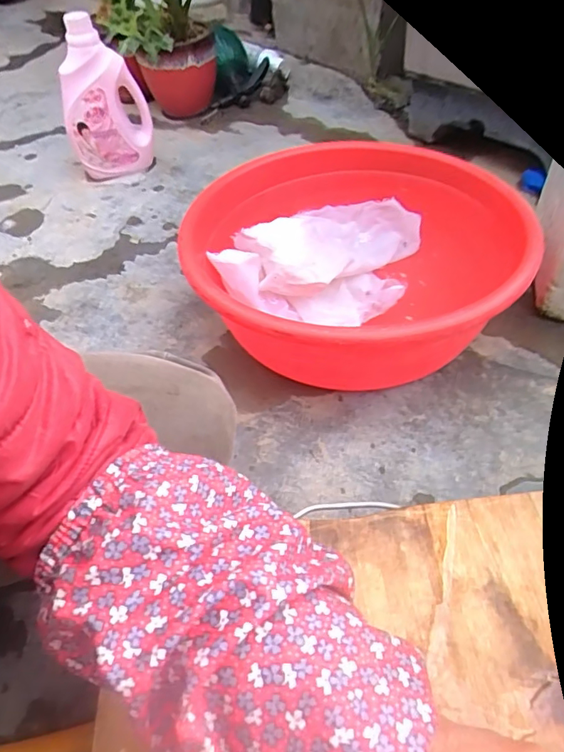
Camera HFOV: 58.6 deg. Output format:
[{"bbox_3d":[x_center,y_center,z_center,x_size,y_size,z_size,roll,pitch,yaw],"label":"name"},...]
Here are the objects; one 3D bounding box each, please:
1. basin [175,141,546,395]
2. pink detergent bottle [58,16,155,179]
[{"bbox_3d":[0.094,-0.144,0.709,0.409,0.183,0.420,-1,48,1],"label":"basin"},{"bbox_3d":[-0.372,-0.568,1.055,0.174,0.300,0.135,-12,49,-10],"label":"pink detergent bottle"}]

